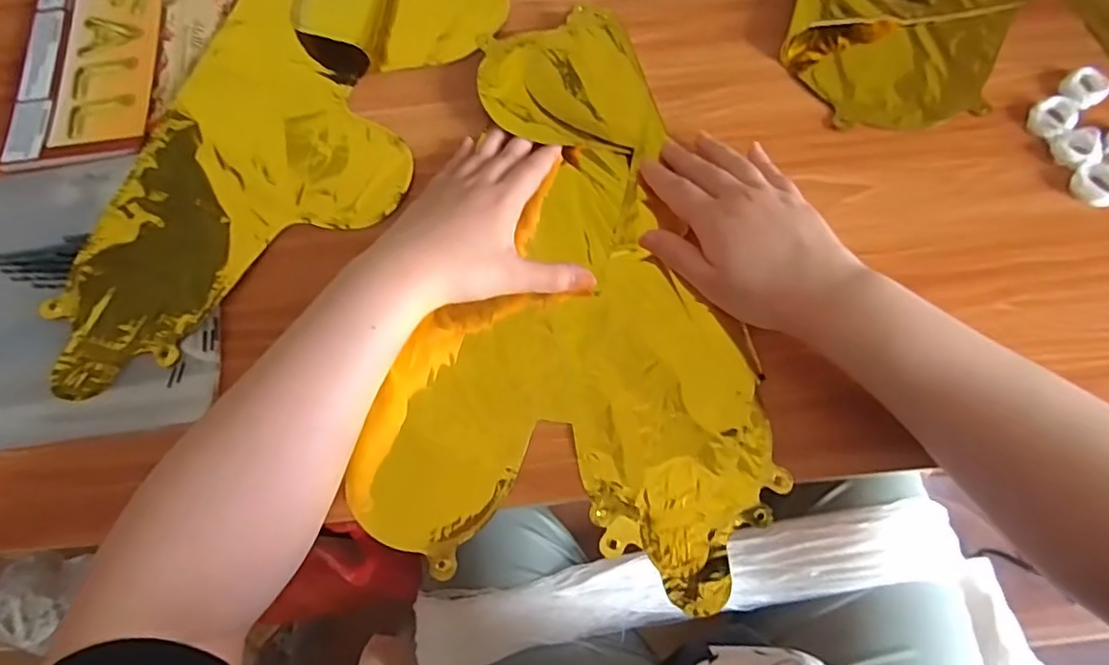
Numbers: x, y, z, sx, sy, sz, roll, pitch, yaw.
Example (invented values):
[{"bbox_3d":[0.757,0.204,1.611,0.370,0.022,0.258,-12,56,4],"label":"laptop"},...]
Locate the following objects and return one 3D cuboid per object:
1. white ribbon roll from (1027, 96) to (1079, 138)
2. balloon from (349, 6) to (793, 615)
[{"bbox_3d":[0.366,-0.159,0.432,0.034,0.009,0.027,-39,75,-11],"label":"white ribbon roll"},{"bbox_3d":[0.036,-0.038,0.407,0.245,0.025,0.393,13,72,5],"label":"balloon"}]

